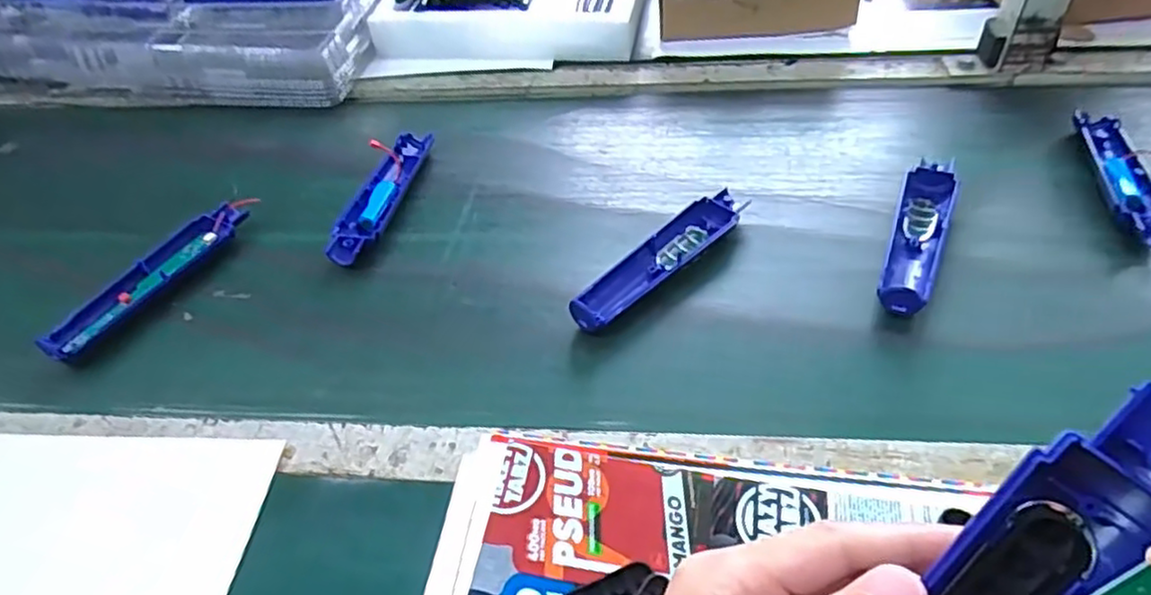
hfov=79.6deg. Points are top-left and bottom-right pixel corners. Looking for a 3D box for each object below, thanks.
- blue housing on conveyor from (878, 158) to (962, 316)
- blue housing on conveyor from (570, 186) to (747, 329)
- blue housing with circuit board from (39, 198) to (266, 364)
[{"bbox_3d":[0.253,-0.046,0.507,0.039,0.021,0.159,15,48,20],"label":"blue housing on conveyor"},{"bbox_3d":[0.061,-0.029,0.510,0.165,0.021,0.039,-33,50,-26],"label":"blue housing on conveyor"},{"bbox_3d":[-0.323,-0.019,0.538,0.036,0.026,0.187,17,48,22],"label":"blue housing with circuit board"}]

